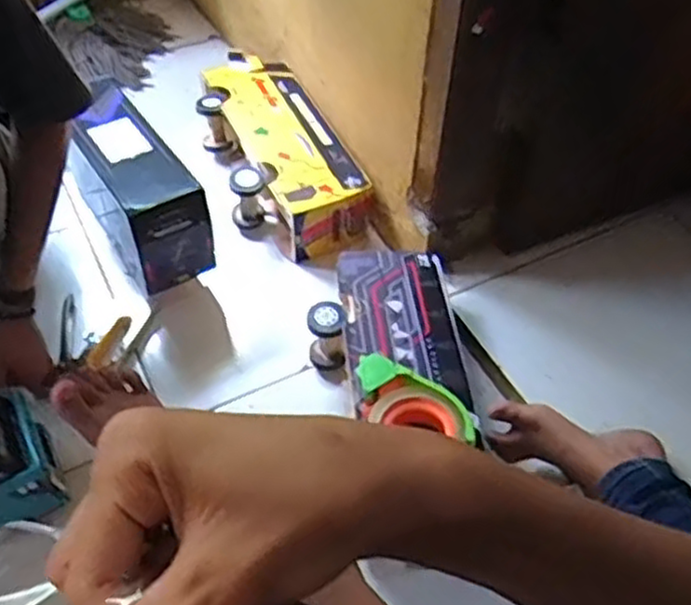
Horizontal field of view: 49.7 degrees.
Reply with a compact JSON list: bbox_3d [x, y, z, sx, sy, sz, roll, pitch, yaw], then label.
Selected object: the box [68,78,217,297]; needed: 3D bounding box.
[{"bbox_3d":[-0.286,-0.145,1.034,0.103,0.155,0.272,-28,57,-23],"label":"box"}]

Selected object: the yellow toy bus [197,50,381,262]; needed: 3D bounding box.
[{"bbox_3d":[-0.117,-0.238,1.173,0.185,0.092,0.387,-22,55,-19],"label":"yellow toy bus"}]

